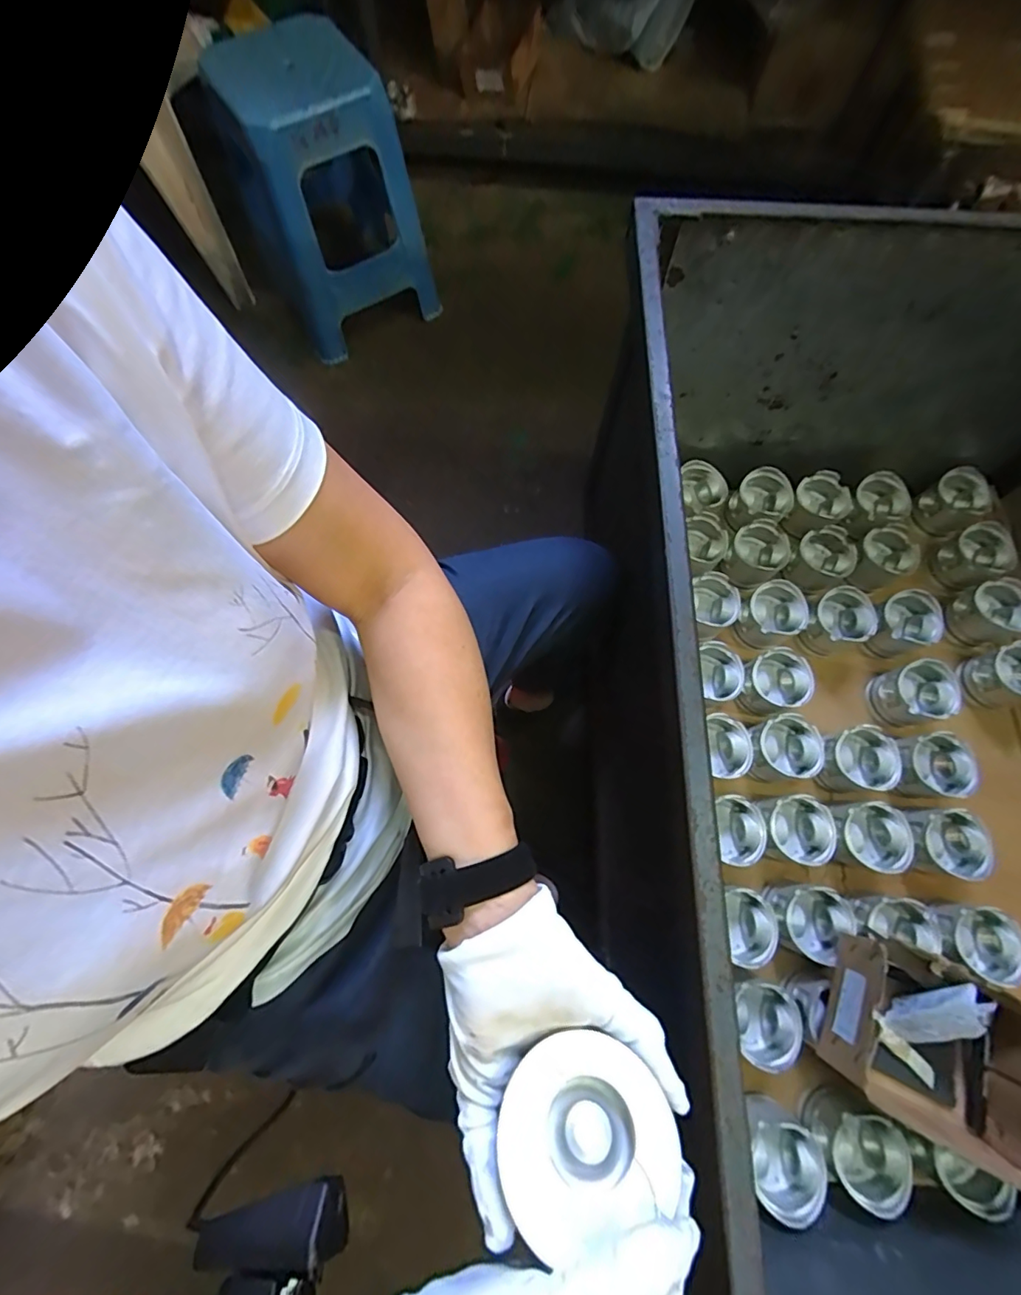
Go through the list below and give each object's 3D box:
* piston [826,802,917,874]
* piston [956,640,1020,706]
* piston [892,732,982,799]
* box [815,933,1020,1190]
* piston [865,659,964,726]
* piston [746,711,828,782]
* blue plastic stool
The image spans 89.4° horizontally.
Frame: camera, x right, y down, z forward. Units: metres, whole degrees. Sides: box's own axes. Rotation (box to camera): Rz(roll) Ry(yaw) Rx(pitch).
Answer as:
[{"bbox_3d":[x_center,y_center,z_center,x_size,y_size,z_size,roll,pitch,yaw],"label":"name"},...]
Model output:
[{"bbox_3d":[0.518,0.272,0.749,0.102,0.066,0.094,13,73,4],"label":"piston"},{"bbox_3d":[0.799,0.046,0.829,0.088,0.071,0.088,0,73,0],"label":"piston"},{"bbox_3d":[0.633,0.182,0.788,0.097,0.080,0.091,8,73,2],"label":"piston"},{"bbox_3d":[0.489,0.459,0.596,0.214,0.085,0.167,26,74,8],"label":"box"},{"bbox_3d":[0.640,0.076,0.826,0.102,0.081,0.092,-20,74,-6],"label":"piston"},{"bbox_3d":[0.404,0.155,0.781,0.099,0.068,0.092,0,73,0],"label":"piston"},{"bbox_3d":[-0.388,-0.990,1.142,0.329,0.405,0.326,-23,74,-7],"label":"blue plastic stool"}]

